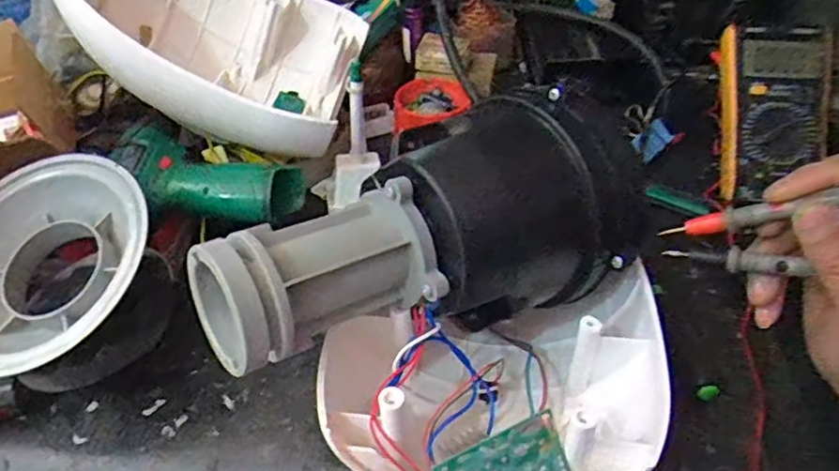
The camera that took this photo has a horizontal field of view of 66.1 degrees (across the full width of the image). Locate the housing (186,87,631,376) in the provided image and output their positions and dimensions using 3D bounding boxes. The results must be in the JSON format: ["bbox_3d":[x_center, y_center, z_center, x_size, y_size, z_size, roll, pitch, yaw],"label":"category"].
[{"bbox_3d":[0.004,0.001,0.366,0.236,0.092,0.099,-19,46,-18],"label":"housing"}]

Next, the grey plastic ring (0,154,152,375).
[{"bbox_3d":[-0.250,0.020,0.433,0.151,0.043,0.151,-3,65,6],"label":"grey plastic ring"}]

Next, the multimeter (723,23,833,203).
[{"bbox_3d":[0.316,-0.107,0.589,0.089,0.049,0.158,3,84,4],"label":"multimeter"}]

